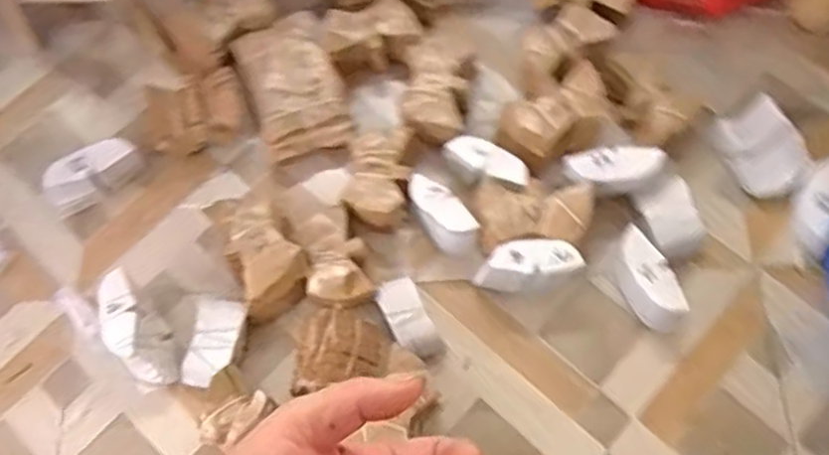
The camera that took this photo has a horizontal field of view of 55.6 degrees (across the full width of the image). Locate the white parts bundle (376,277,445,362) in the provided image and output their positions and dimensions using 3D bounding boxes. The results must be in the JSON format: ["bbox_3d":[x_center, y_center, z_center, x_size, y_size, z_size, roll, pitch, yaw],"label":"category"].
[{"bbox_3d":[-0.005,0.160,1.334,0.072,0.034,0.150,-33,91,-10],"label":"white parts bundle"}]

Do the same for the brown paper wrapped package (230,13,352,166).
[{"bbox_3d":[-0.238,-0.272,1.519,0.178,0.072,0.294,-18,69,-6],"label":"brown paper wrapped package"}]

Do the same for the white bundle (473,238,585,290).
[{"bbox_3d":[0.181,0.065,1.325,0.192,0.063,0.073,-15,65,29],"label":"white bundle"}]

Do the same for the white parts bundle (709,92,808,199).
[{"bbox_3d":[0.620,-0.142,1.423,0.110,0.092,0.173,-27,70,-8],"label":"white parts bundle"}]

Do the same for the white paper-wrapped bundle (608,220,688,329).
[{"bbox_3d":[0.395,0.091,1.336,0.090,0.090,0.173,-35,71,-11],"label":"white paper-wrapped bundle"}]

